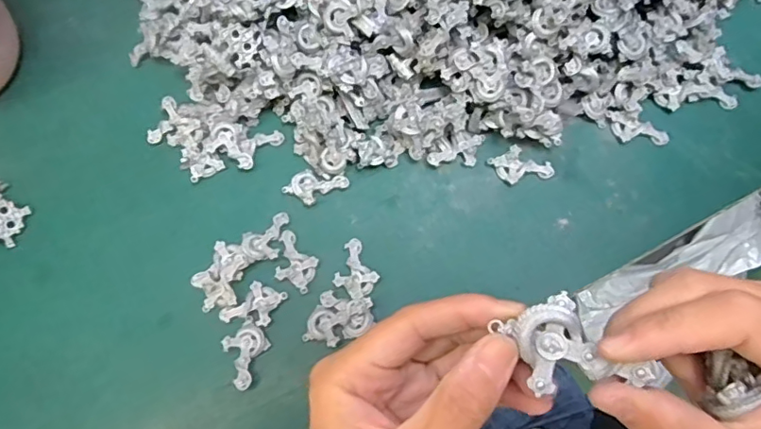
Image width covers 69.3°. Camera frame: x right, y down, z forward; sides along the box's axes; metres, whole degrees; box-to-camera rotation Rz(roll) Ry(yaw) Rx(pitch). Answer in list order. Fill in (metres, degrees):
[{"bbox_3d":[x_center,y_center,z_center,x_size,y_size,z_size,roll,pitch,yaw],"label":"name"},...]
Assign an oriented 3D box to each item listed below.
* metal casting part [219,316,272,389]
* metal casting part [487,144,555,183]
[{"bbox_3d":[-0.097,0.101,0.405,0.030,0.014,0.046,-24,73,-6],"label":"metal casting part"},{"bbox_3d":[0.114,-0.040,0.444,0.042,0.006,0.035,-25,73,-6],"label":"metal casting part"}]

